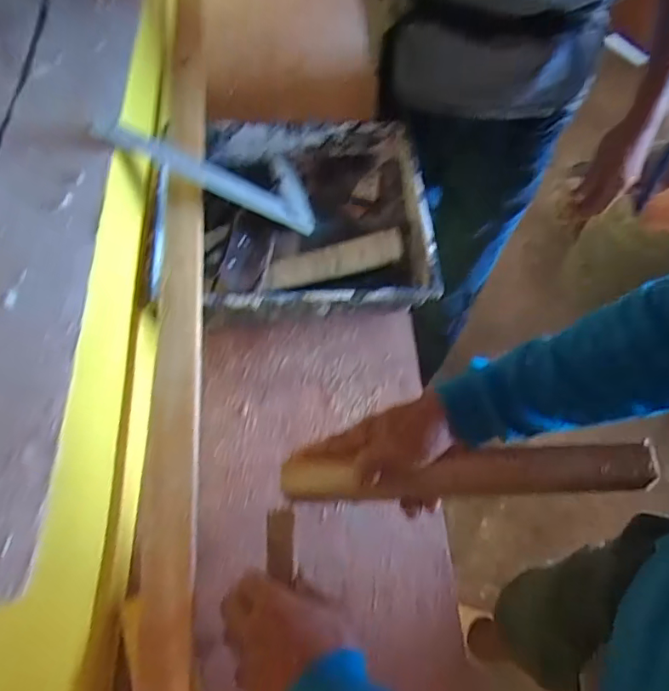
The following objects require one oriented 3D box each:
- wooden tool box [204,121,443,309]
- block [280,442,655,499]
[{"bbox_3d":[-0.026,-0.164,0.629,0.282,0.078,0.288,-3,61,-3],"label":"wooden tool box"},{"bbox_3d":[0.101,0.107,0.428,0.293,0.029,0.036,-6,60,10],"label":"block"}]

